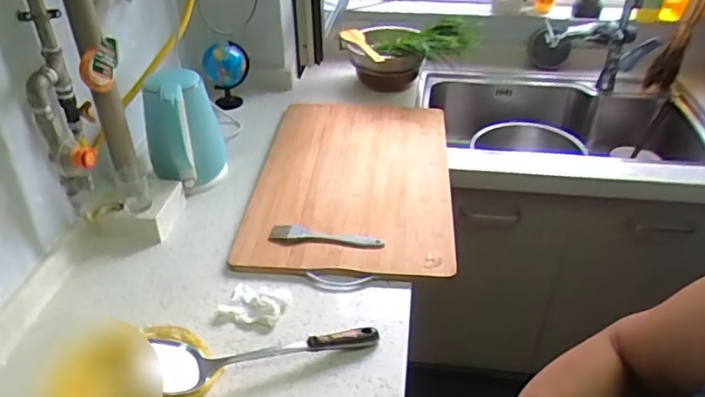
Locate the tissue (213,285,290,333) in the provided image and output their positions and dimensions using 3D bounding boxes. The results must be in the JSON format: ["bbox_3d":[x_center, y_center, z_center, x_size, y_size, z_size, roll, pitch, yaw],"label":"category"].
[{"bbox_3d":[-0.156,0.162,0.894,0.106,0.028,0.088,9,37,11],"label":"tissue"}]

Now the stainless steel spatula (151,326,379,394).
[{"bbox_3d":[-0.116,0.215,0.780,0.321,0.068,0.092,-9,38,-13],"label":"stainless steel spatula"}]

